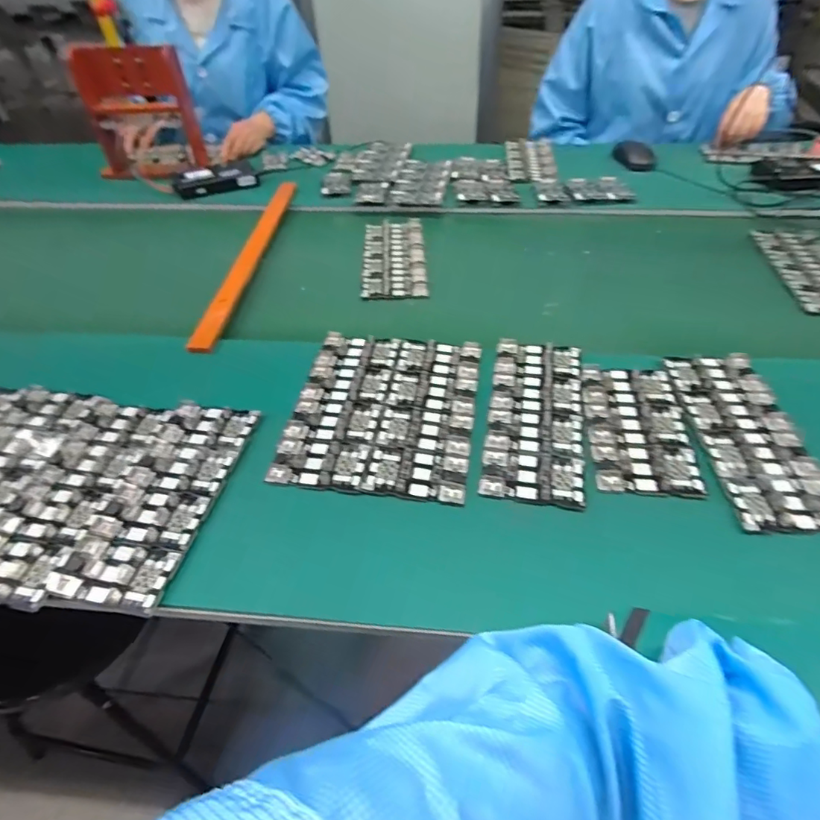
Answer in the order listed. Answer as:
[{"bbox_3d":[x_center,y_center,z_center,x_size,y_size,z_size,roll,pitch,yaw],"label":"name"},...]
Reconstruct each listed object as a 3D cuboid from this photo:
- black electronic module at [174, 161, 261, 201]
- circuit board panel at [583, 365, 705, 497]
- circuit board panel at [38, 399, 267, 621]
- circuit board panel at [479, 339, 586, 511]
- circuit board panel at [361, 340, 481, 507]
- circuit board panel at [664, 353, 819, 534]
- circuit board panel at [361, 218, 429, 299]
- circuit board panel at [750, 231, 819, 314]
[{"bbox_3d":[-0.384,-0.462,0.989,0.156,0.023,0.104,-12,48,-8],"label":"black electronic module"},{"bbox_3d":[0.236,0.016,0.520,0.096,0.006,0.163,4,48,7],"label":"circuit board panel"},{"bbox_3d":[-0.237,0.079,0.485,0.099,0.007,0.219,8,48,10],"label":"circuit board panel"},{"bbox_3d":[0.135,0.002,0.536,0.096,0.005,0.223,7,48,9],"label":"circuit board panel"},{"bbox_3d":[0.021,0.000,0.543,0.099,0.004,0.218,6,48,8],"label":"circuit board panel"},{"bbox_3d":[0.345,0.021,0.506,0.098,0.008,0.222,-2,47,1],"label":"circuit board panel"},{"bbox_3d":[-0.026,-0.245,0.793,0.095,0.011,0.214,-3,47,0],"label":"circuit board panel"},{"bbox_3d":[0.587,-0.203,0.722,0.102,0.011,0.224,6,48,9],"label":"circuit board panel"}]

